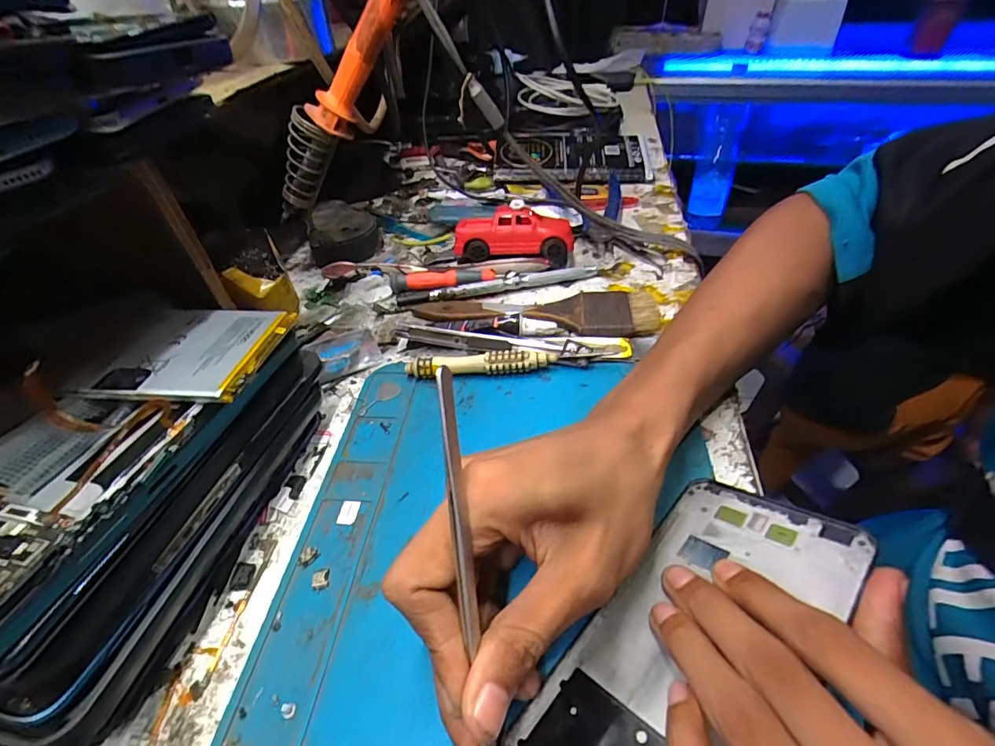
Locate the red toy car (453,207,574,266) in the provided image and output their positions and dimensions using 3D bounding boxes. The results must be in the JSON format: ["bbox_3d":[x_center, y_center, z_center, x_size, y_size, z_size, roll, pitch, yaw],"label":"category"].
[{"bbox_3d":[0.014,-0.112,0.377,0.094,0.040,0.044,-1,44,6],"label":"red toy car"}]

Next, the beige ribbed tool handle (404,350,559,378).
[{"bbox_3d":[-0.011,-0.005,0.289,0.092,0.015,0.010,-3,44,4],"label":"beige ribbed tool handle"}]

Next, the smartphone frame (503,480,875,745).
[{"bbox_3d":[0.067,0.098,0.163,0.149,0.004,0.071,-38,31,-29],"label":"smartphone frame"}]

